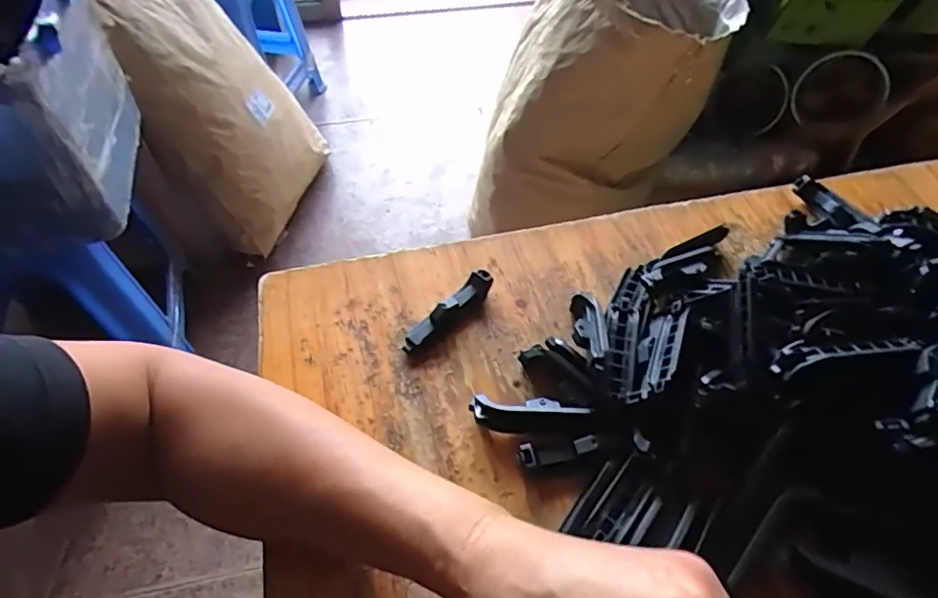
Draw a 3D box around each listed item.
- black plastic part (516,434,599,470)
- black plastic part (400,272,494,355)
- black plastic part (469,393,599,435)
[{"bbox_3d":[0.049,0.083,0.310,0.044,0.011,0.012,-10,54,-8],"label":"black plastic part"},{"bbox_3d":[-0.014,0.007,0.367,0.015,0.018,0.074,39,62,25],"label":"black plastic part"},{"bbox_3d":[0.036,0.067,0.324,0.066,0.016,0.019,0,53,-1],"label":"black plastic part"}]

